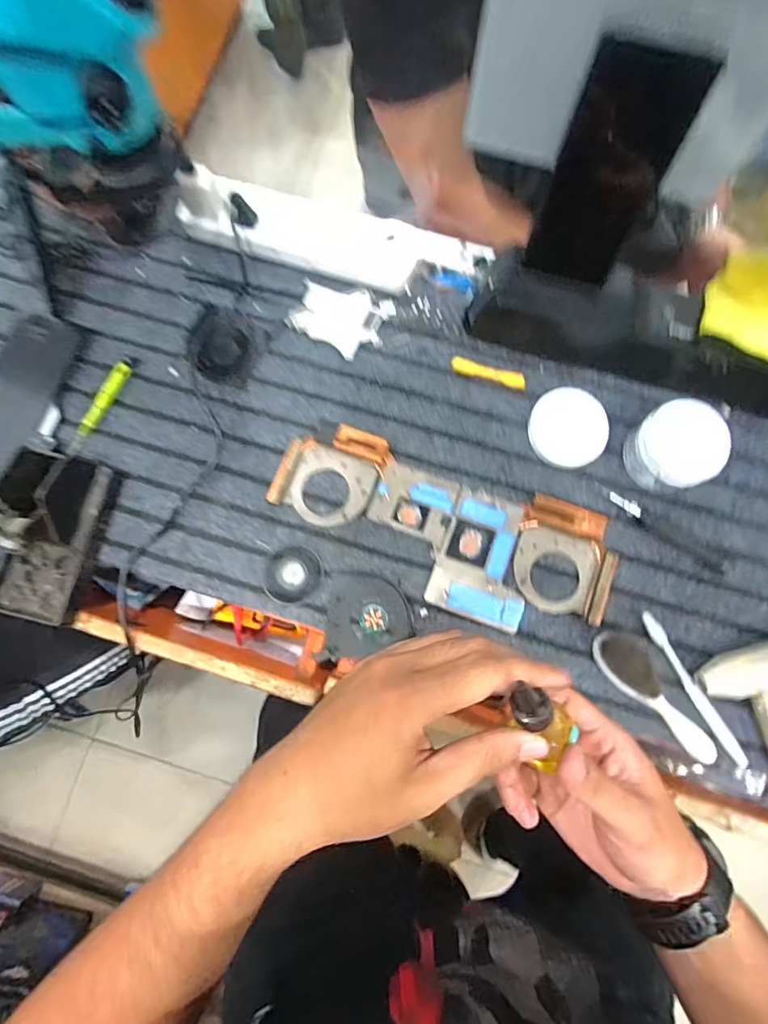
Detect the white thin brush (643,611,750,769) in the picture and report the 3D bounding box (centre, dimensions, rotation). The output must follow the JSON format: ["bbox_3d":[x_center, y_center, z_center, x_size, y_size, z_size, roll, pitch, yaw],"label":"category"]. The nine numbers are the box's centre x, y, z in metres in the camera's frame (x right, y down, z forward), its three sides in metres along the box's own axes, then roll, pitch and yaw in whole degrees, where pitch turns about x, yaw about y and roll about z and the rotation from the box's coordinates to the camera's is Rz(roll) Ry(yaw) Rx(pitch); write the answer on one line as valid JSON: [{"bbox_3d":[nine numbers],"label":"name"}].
[{"bbox_3d":[0.295,0.169,0.448,0.012,0.016,0.163,-32,81,-5],"label":"white thin brush"}]

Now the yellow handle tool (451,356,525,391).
[{"bbox_3d":[0.113,-0.150,0.513,0.081,0.004,0.018,16,80,3],"label":"yellow handle tool"}]

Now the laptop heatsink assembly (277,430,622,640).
[{"bbox_3d":[0.057,0.019,0.479,0.342,0.013,0.133,20,81,4],"label":"laptop heatsink assembly"}]

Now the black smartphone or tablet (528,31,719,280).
[{"bbox_3d":[0.172,-0.258,0.369,0.077,0.154,0.005,20,58,5],"label":"black smartphone or tablet"}]

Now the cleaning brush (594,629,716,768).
[{"bbox_3d":[0.260,0.171,0.442,0.044,0.029,0.145,-42,82,-7],"label":"cleaning brush"}]

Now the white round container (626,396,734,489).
[{"bbox_3d":[0.286,-0.063,0.468,0.068,0.061,0.079,-34,82,-6],"label":"white round container"}]

